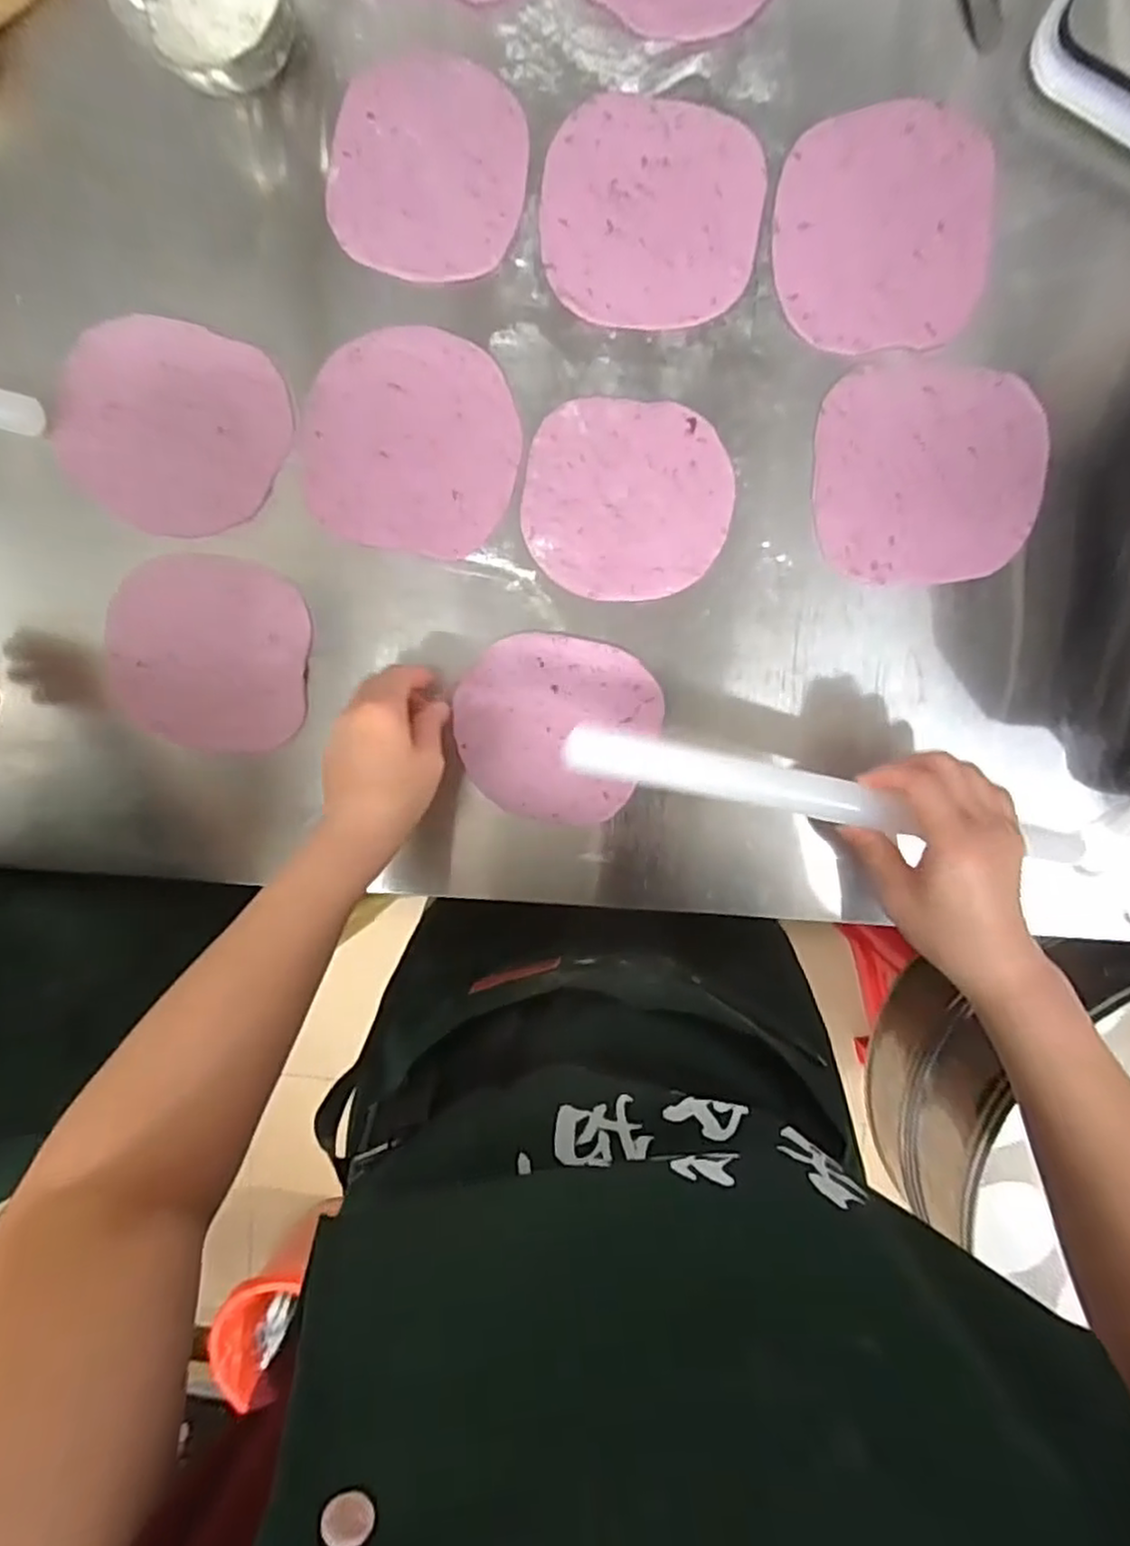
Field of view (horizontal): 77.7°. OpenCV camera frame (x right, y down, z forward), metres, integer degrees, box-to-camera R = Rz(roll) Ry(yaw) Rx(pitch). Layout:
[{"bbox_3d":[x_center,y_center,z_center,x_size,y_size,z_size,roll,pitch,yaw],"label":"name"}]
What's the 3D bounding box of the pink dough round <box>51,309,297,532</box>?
[{"bbox_3d":[-0.275,-0.240,0.489,0.156,0.004,0.137,22,100,1],"label":"pink dough round"}]

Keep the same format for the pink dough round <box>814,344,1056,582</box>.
[{"bbox_3d":[0.237,-0.197,0.458,0.140,0.007,0.138,1,99,4],"label":"pink dough round"}]

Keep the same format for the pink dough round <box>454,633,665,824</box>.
[{"bbox_3d":[-0.006,-0.030,0.495,0.137,0.009,0.127,1,99,4],"label":"pink dough round"}]

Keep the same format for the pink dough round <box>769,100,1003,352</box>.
[{"bbox_3d":[0.199,-0.341,0.441,0.129,0.004,0.138,1,99,4],"label":"pink dough round"}]

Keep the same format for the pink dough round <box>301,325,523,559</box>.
[{"bbox_3d":[-0.104,-0.225,0.478,0.144,0.005,0.140,1,99,4],"label":"pink dough round"}]

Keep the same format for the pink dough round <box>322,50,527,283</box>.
[{"bbox_3d":[-0.088,-0.390,0.455,0.123,0.005,0.128,1,99,4],"label":"pink dough round"}]

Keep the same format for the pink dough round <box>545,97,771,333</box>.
[{"bbox_3d":[0.055,-0.359,0.450,0.138,0.006,0.128,1,99,4],"label":"pink dough round"}]

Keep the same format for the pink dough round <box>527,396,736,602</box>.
[{"bbox_3d":[0.042,-0.183,0.473,0.135,0.007,0.125,1,99,4],"label":"pink dough round"}]

